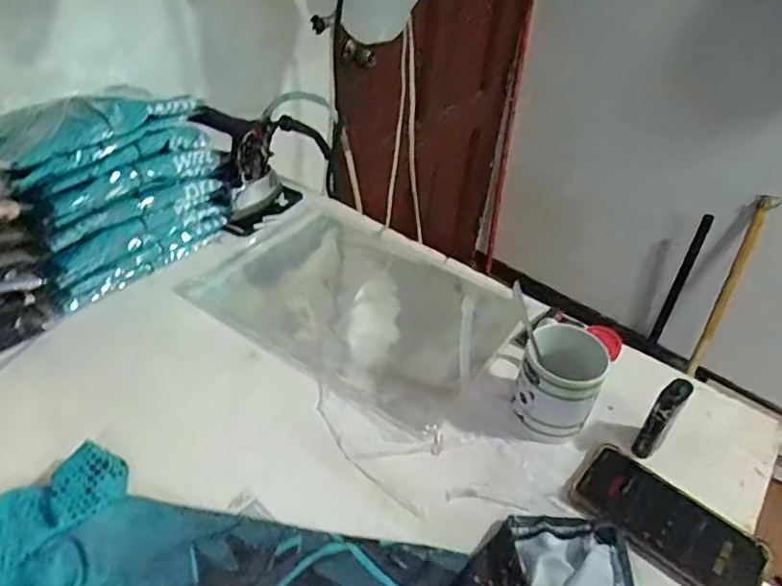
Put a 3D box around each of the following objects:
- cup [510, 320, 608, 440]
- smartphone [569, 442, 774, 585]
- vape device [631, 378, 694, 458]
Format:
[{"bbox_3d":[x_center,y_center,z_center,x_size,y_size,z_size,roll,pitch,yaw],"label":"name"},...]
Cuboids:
[{"bbox_3d":[0.171,0.094,0.604,0.077,0.098,0.078,3,40,-3],"label":"cup"},{"bbox_3d":[0.254,0.210,0.540,0.164,0.016,0.088,32,47,28],"label":"smartphone"},{"bbox_3d":[0.265,0.127,0.582,0.021,0.093,0.037,32,47,28],"label":"vape device"}]

